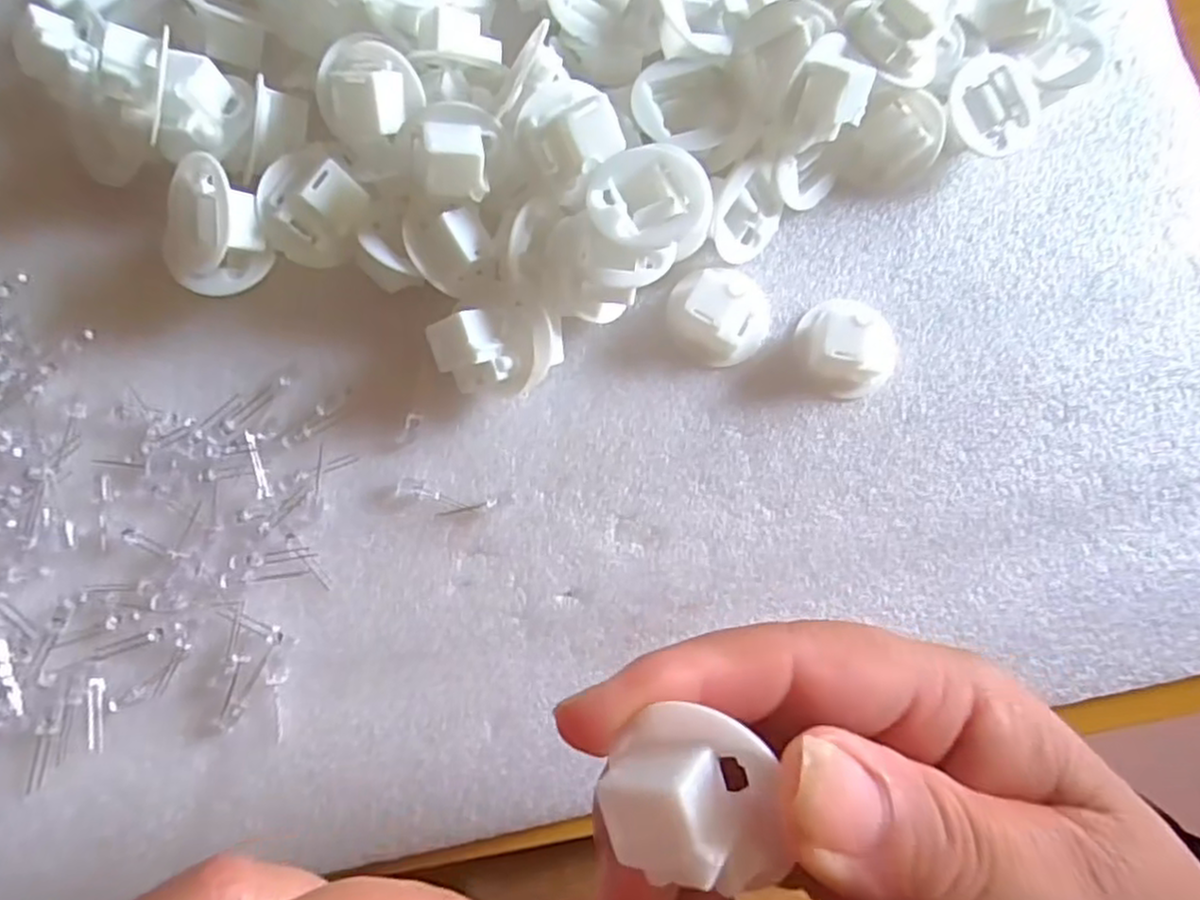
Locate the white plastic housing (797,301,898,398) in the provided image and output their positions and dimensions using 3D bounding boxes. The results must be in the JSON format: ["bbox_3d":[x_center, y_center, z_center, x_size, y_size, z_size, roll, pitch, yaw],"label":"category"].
[{"bbox_3d":[0.083,-0.035,0.228,0.032,0.017,0.032,0,81,-3],"label":"white plastic housing"}]

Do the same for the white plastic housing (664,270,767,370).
[{"bbox_3d":[0.040,-0.043,0.227,0.032,0.016,0.027,-12,82,-5],"label":"white plastic housing"}]

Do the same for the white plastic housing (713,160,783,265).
[{"bbox_3d":[0.045,-0.077,0.229,0.010,0.032,0.029,34,80,37],"label":"white plastic housing"}]

